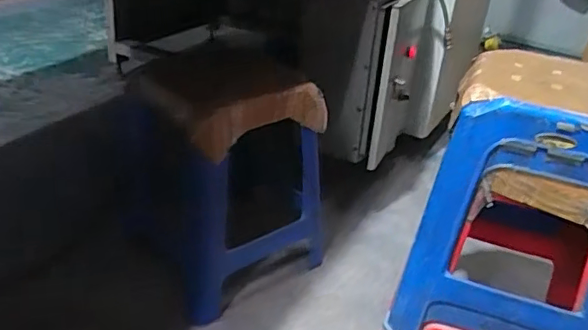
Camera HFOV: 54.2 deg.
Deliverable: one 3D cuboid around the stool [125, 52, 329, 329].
[{"bbox_3d":[-0.122,0.023,1.150,0.310,0.408,0.295,-20,38,-38],"label":"stool"}]

